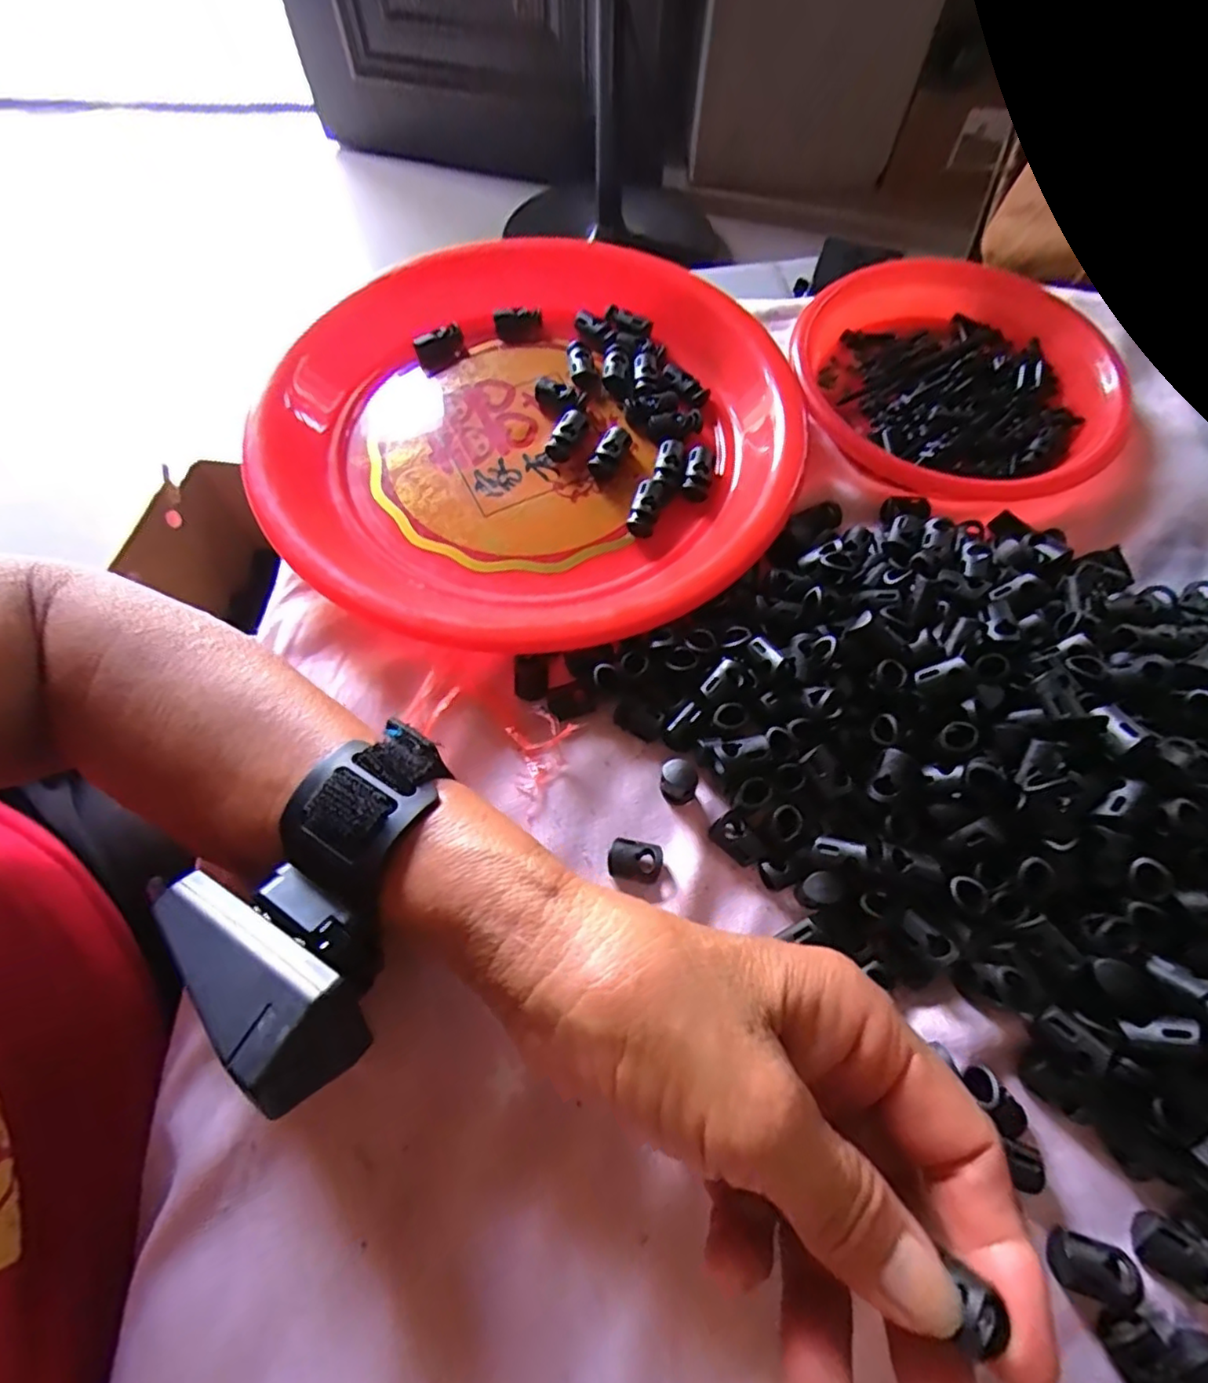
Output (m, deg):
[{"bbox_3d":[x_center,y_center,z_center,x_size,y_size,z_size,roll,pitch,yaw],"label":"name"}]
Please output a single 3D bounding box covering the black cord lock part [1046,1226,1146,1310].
[{"bbox_3d":[0.141,0.166,0.179,0.020,0.009,0.014,15,65,6],"label":"black cord lock part"}]

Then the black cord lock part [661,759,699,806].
[{"bbox_3d":[0.029,0.035,0.238,0.014,0.018,0.012,14,65,6],"label":"black cord lock part"}]

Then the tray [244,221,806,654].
[{"bbox_3d":[-0.034,-0.137,0.307,0.251,0.024,0.262,-18,66,-9],"label":"tray"}]

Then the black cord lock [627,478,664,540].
[{"bbox_3d":[0.020,-0.088,0.295,0.012,0.007,0.029,18,80,9],"label":"black cord lock"}]

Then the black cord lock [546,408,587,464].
[{"bbox_3d":[-0.018,-0.128,0.311,0.011,0.009,0.030,24,66,10],"label":"black cord lock"}]

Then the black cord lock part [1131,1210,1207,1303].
[{"bbox_3d":[0.166,0.162,0.179,0.021,0.009,0.016,25,66,11],"label":"black cord lock part"}]

